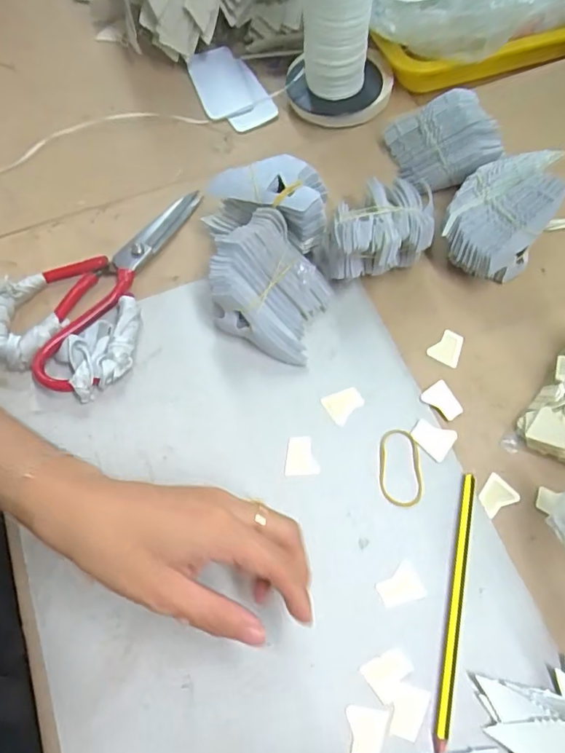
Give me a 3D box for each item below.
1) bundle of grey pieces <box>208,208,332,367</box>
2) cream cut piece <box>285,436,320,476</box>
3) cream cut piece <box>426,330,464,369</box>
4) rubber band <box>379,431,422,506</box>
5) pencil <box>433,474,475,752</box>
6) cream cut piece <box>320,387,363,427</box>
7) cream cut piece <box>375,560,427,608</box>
[{"bbox_3d":[-0.011,-0.070,0.404,0.088,0.055,0.091,17,68,10],"label":"bundle of grey pieces"},{"bbox_3d":[0.013,0.057,0.376,0.023,0.004,0.027,-5,66,0],"label":"cream cut piece"},{"bbox_3d":[0.129,-0.024,0.408,0.024,0.004,0.028,26,70,13],"label":"cream cut piece"},{"bbox_3d":[0.083,0.065,0.374,0.029,0.004,0.054,0,70,0],"label":"rubber band"},{"bbox_3d":[0.112,0.145,0.336,0.011,0.005,0.163,12,68,8],"label":"pencil"},{"bbox_3d":[0.046,0.020,0.390,0.028,0.004,0.025,-32,69,-11],"label":"cream cut piece"},{"bbox_3d":[0.076,0.136,0.341,0.028,0.004,0.023,-22,67,-7],"label":"cream cut piece"}]

